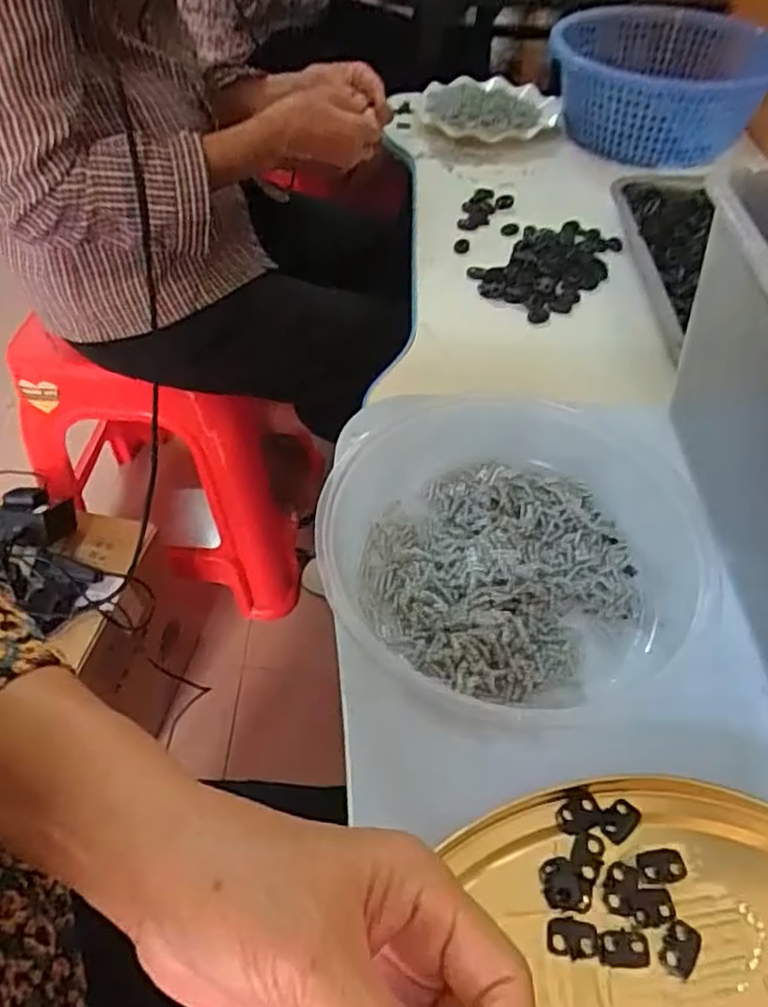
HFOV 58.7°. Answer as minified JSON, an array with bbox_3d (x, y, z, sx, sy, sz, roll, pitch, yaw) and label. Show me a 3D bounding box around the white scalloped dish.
[{"bbox_3d":[0.141,-0.529,0.907,0.178,0.034,0.170,1,52,-2],"label":"white scalloped dish"}]

